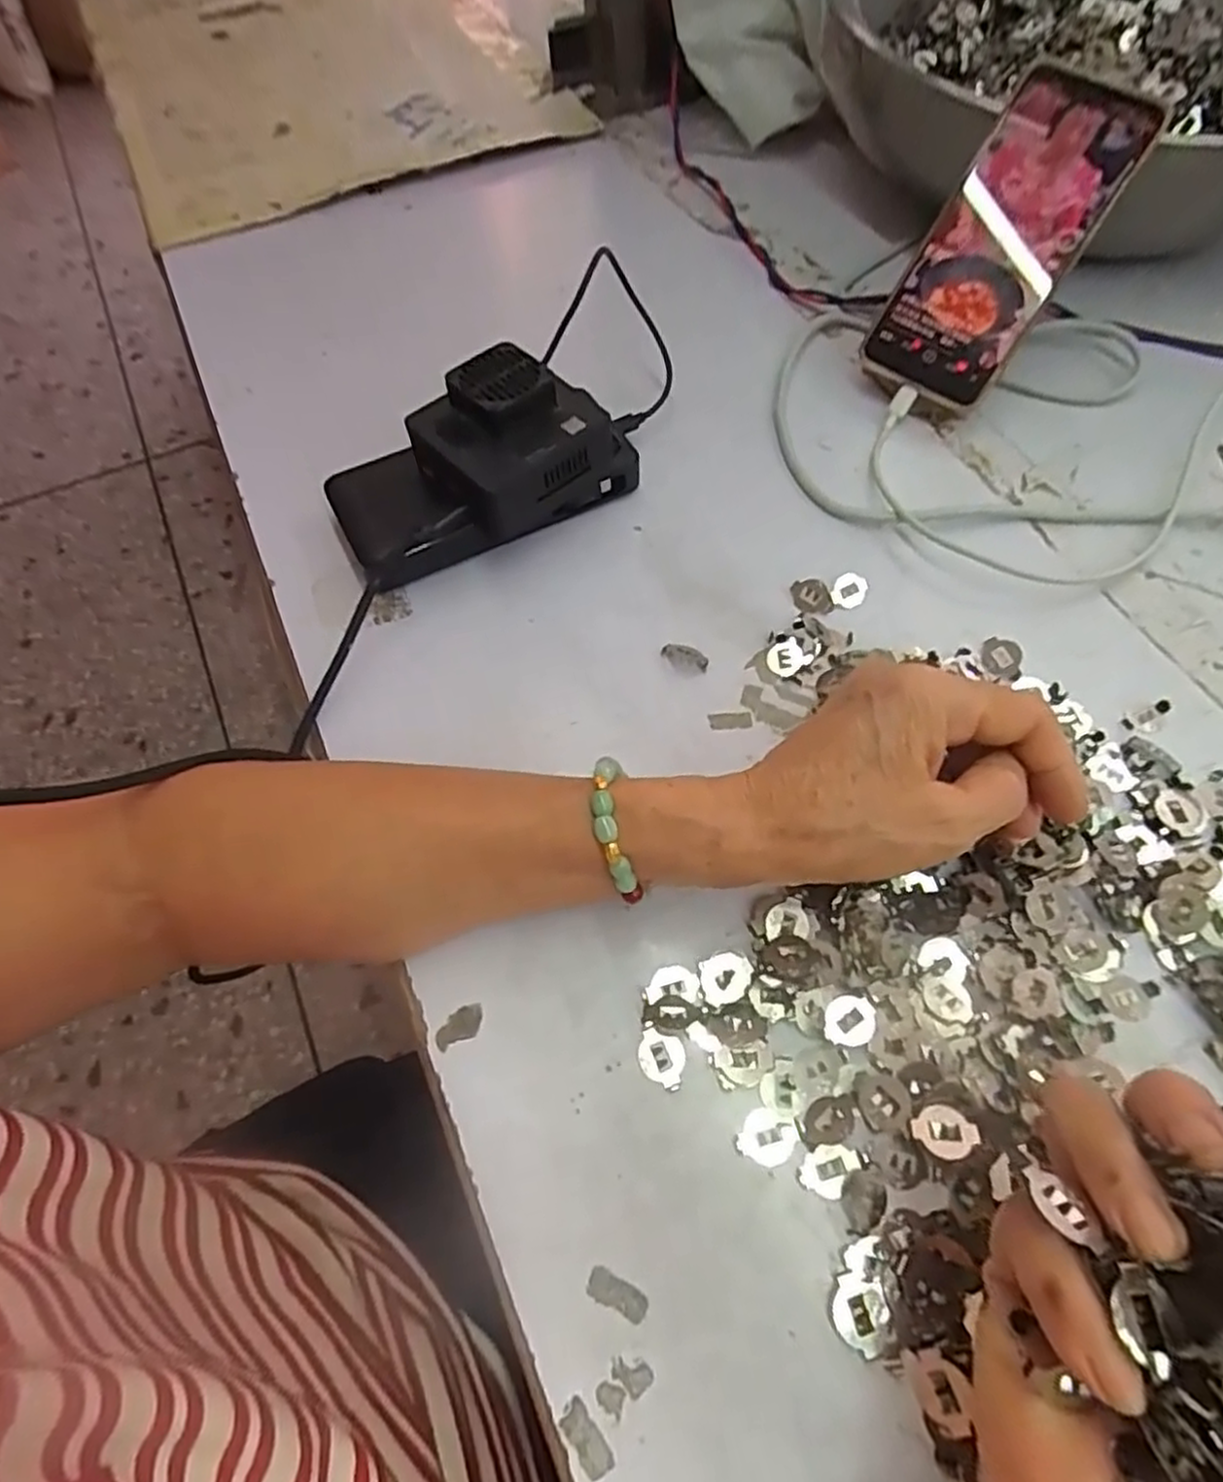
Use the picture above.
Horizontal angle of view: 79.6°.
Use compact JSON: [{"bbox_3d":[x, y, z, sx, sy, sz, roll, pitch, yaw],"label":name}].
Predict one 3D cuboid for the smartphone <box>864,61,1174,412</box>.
[{"bbox_3d":[0.203,-0.257,0.379,0.070,0.012,0.152,34,106,9],"label":"smartphone"}]

